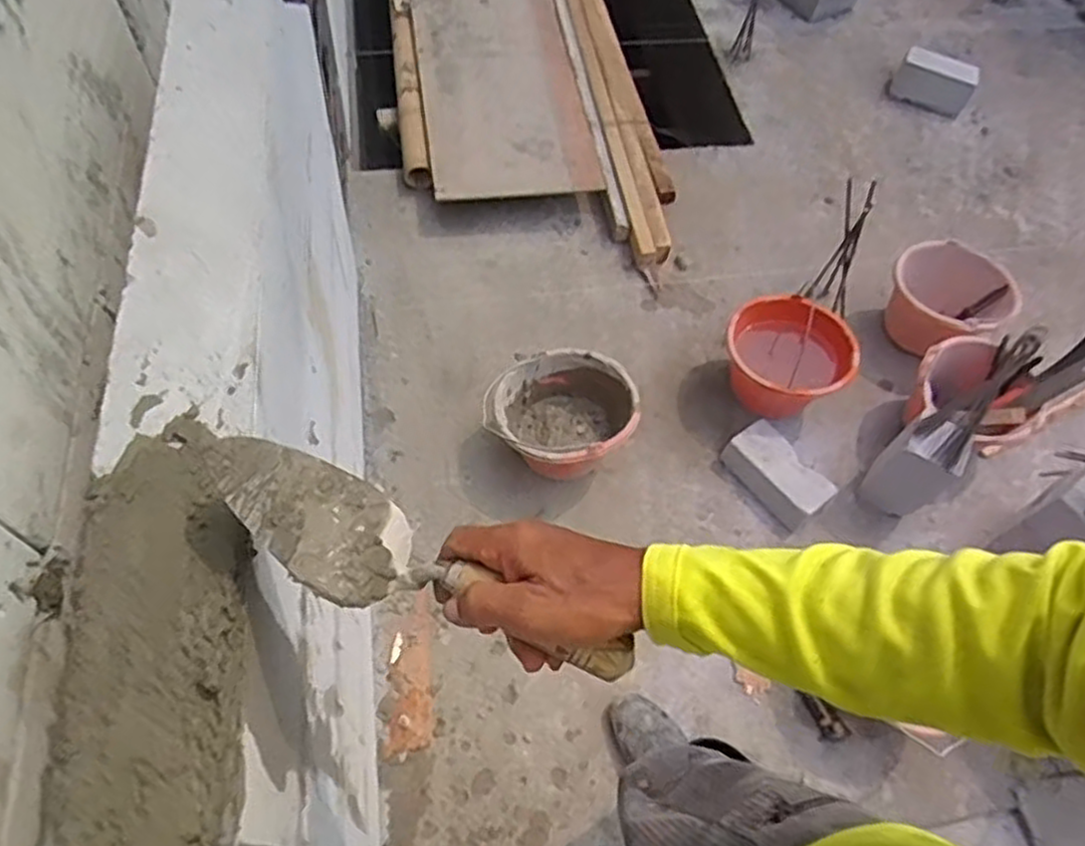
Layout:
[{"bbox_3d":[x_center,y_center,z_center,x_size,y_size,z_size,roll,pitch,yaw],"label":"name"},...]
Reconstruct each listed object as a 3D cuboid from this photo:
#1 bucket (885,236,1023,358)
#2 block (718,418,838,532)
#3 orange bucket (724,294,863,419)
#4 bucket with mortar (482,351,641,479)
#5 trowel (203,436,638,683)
[{"bbox_3d":[0.860,-0.254,1.613,0.202,0.185,0.236,-33,68,-21],"label":"bucket"},{"bbox_3d":[0.449,0.093,1.433,0.114,0.078,0.200,-33,66,-20],"label":"block"},{"bbox_3d":[0.494,-0.123,1.517,0.240,0.169,0.220,1,59,-2],"label":"orange bucket"},{"bbox_3d":[0.035,0.004,1.413,0.266,0.167,0.224,-9,60,-8],"label":"bucket with mortar"},{"bbox_3d":[-0.077,0.088,0.448,0.267,0.047,0.071,28,61,4],"label":"trowel"}]

